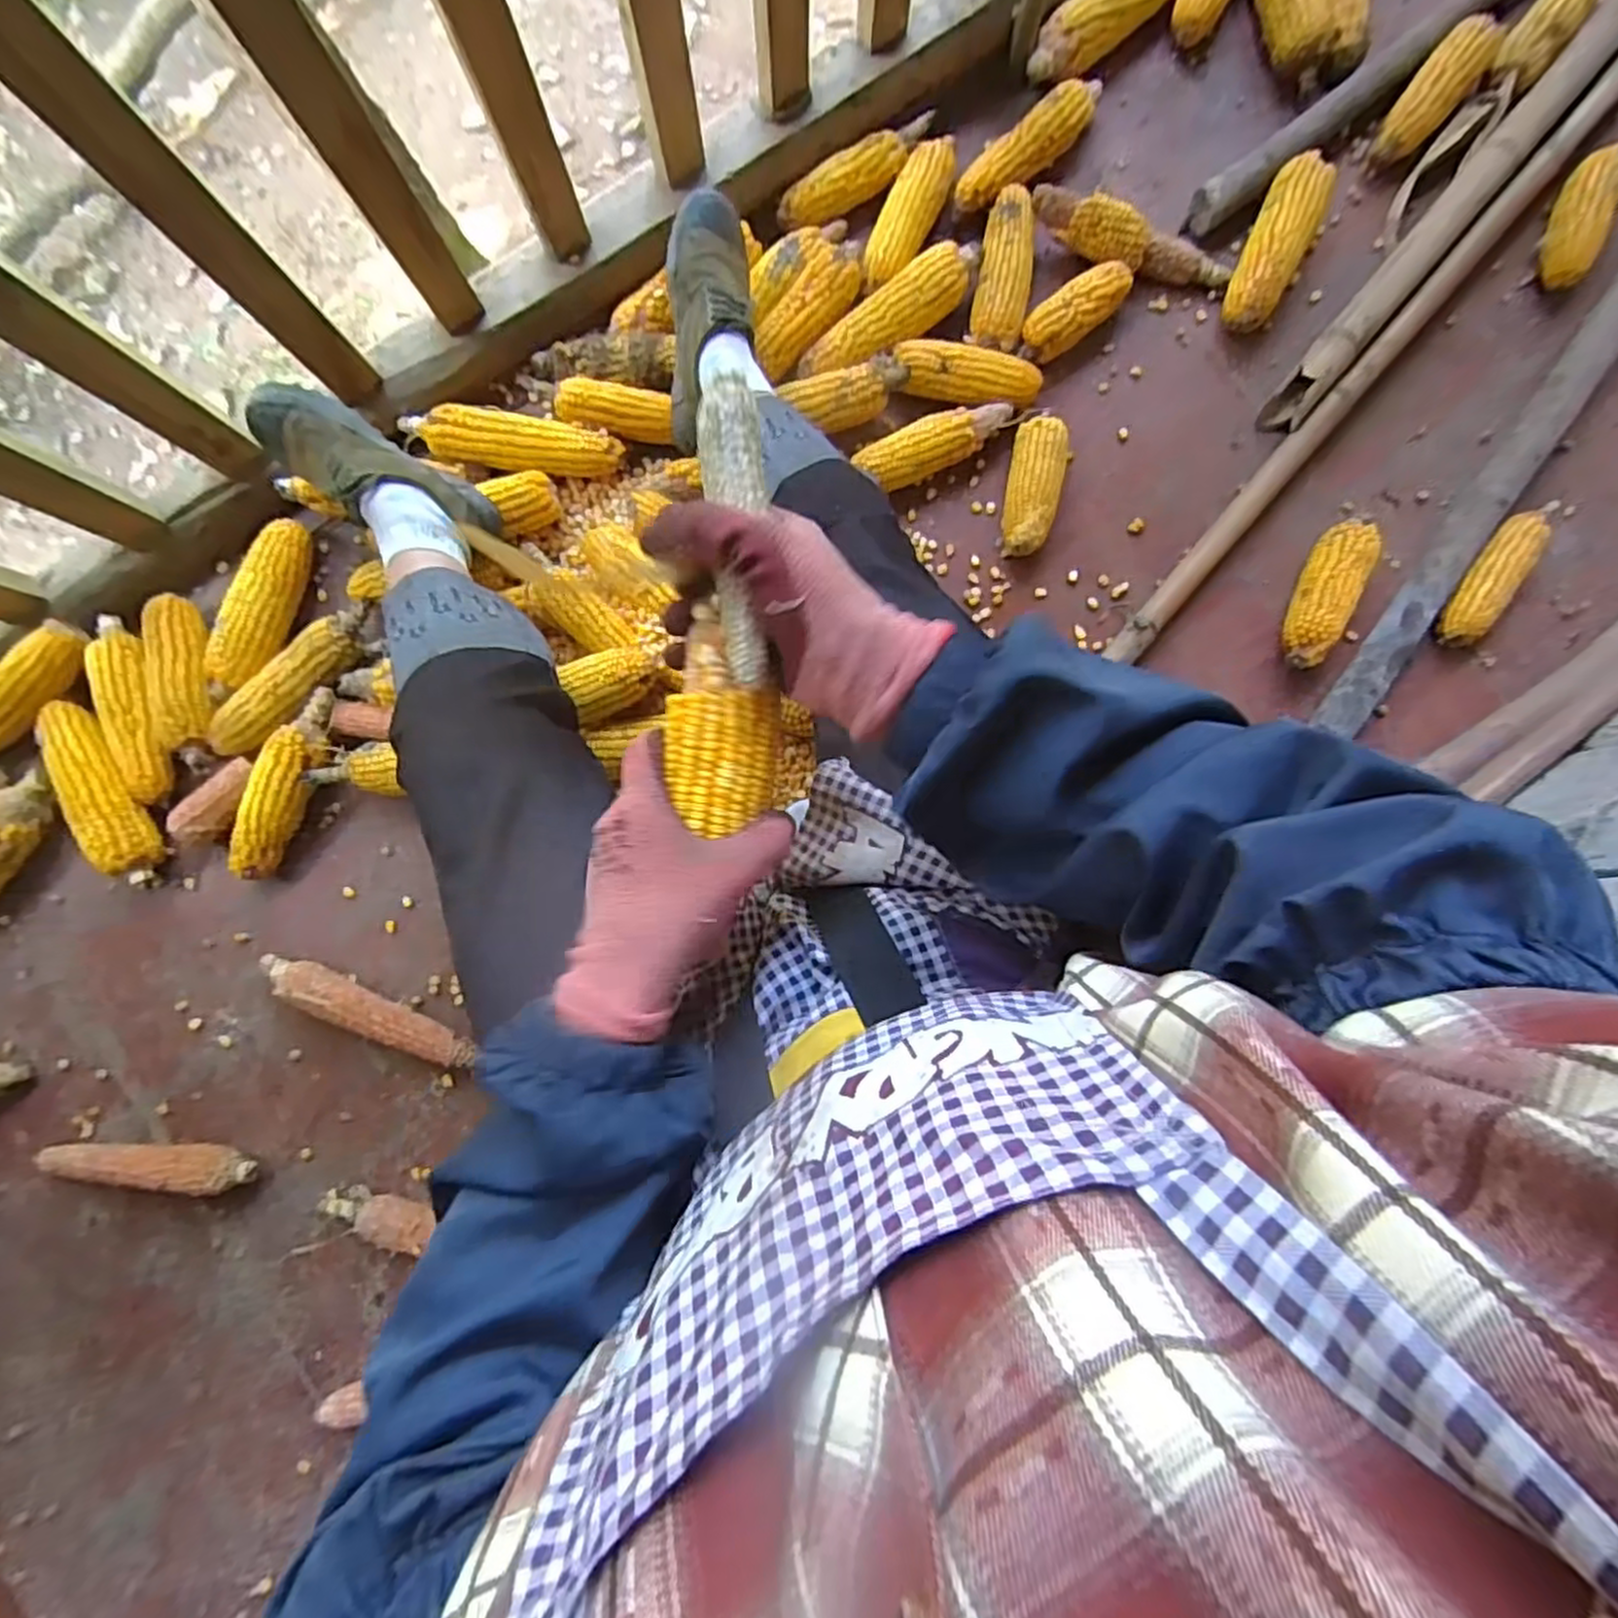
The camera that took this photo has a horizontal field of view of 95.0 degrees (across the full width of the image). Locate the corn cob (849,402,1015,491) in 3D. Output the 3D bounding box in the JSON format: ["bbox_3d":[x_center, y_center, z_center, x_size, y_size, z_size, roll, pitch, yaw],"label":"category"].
[{"bbox_3d":[0.138,-0.396,0.806,0.172,0.052,0.063,-28,89,-2],"label":"corn cob"}]

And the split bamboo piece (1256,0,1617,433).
[{"bbox_3d":[0.844,-0.814,0.808,0.055,0.032,1.022,40,88,0],"label":"split bamboo piece"}]

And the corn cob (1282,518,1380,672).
[{"bbox_3d":[0.538,-0.228,0.772,0.050,0.053,0.161,22,88,0],"label":"corn cob"}]

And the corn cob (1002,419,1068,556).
[{"bbox_3d":[0.243,-0.344,0.805,0.059,0.055,0.143,9,88,-1],"label":"corn cob"}]

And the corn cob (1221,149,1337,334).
[{"bbox_3d":[0.515,-0.617,0.815,0.065,0.051,0.188,22,88,0],"label":"corn cob"}]

